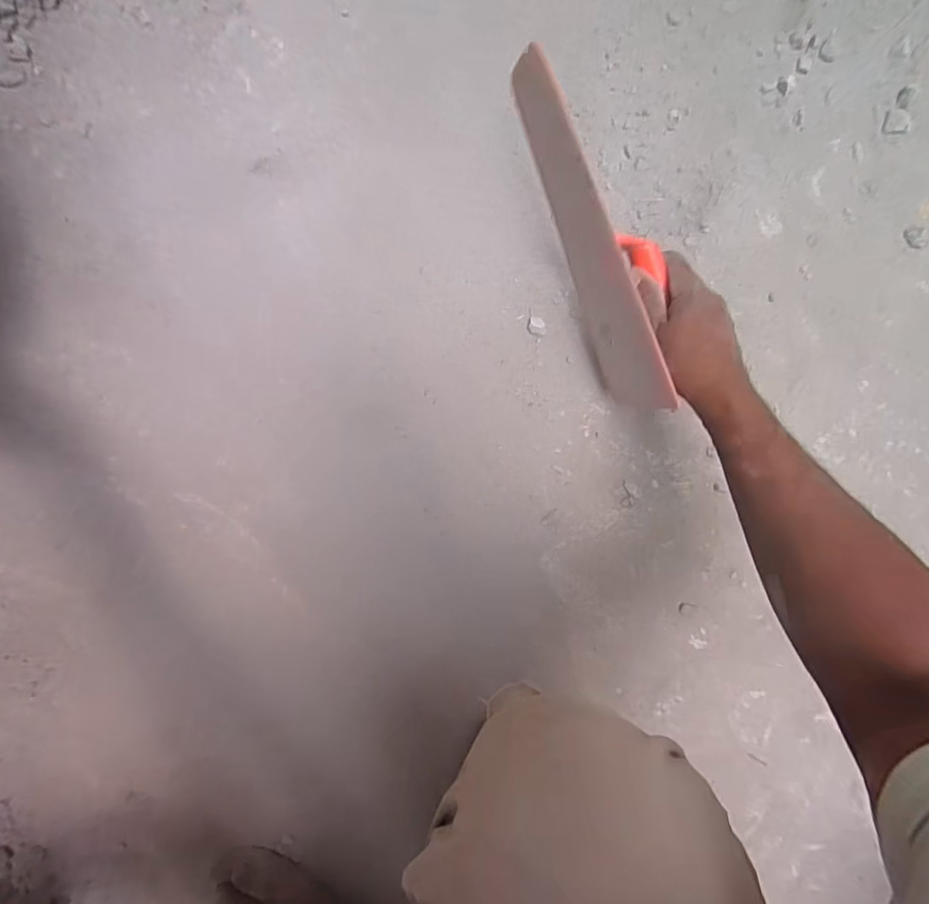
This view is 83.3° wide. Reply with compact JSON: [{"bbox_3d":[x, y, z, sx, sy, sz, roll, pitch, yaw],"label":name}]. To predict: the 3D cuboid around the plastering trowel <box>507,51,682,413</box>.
[{"bbox_3d":[0.126,-0.184,0.451,0.061,0.104,0.292,-25,104,-4],"label":"plastering trowel"}]

